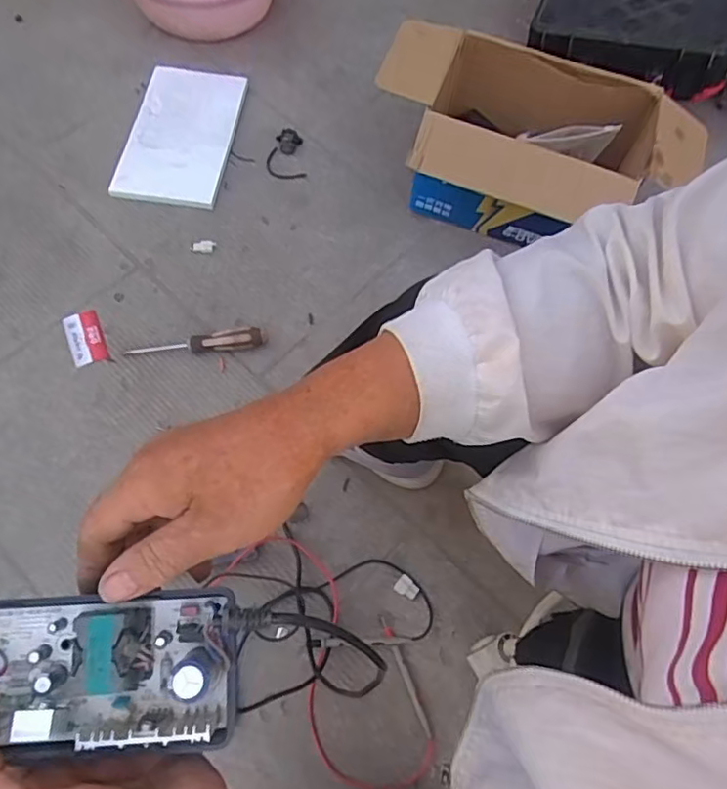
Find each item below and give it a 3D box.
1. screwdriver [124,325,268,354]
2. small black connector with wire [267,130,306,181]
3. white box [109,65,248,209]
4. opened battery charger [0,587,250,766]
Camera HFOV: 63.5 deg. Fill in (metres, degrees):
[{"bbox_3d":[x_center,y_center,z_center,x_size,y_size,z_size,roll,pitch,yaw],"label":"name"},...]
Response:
[{"bbox_3d":[-0.246,-0.079,0.868,0.201,0.026,0.032,-6,66,-6],"label":"screwdriver"},{"bbox_3d":[-0.139,-0.429,1.043,0.065,0.014,0.096,-4,66,-5],"label":"small black connector with wire"},{"bbox_3d":[-0.317,-0.465,1.036,0.177,0.017,0.305,6,66,0],"label":"white box"},{"bbox_3d":[-0.133,0.125,0.268,0.146,0.034,0.066,3,66,-6],"label":"opened battery charger"}]

